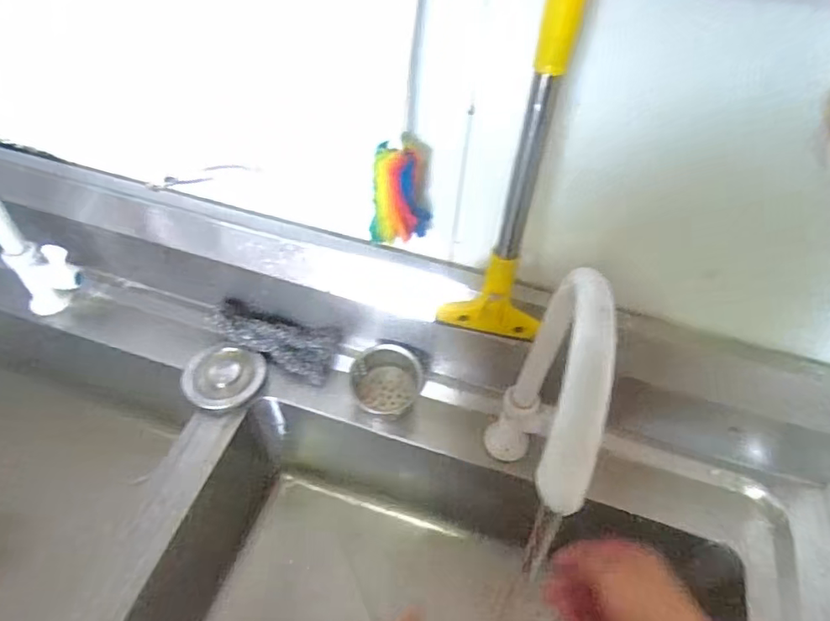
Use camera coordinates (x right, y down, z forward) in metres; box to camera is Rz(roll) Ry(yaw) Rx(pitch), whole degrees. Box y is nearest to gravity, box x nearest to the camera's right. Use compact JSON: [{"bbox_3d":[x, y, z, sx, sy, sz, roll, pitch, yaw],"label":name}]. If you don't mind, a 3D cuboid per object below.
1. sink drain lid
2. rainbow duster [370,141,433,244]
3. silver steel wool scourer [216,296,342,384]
[{"bbox_3d":[-0.207,0.073,0.583,0.081,0.022,0.070,6,50,2],"label":"sink drain lid"},{"bbox_3d":[-0.011,-0.096,0.448,0.047,0.089,0.039,8,50,3],"label":"rainbow duster"},{"bbox_3d":[-0.157,0.033,0.605,0.143,0.041,0.055,14,51,8],"label":"silver steel wool scourer"}]

